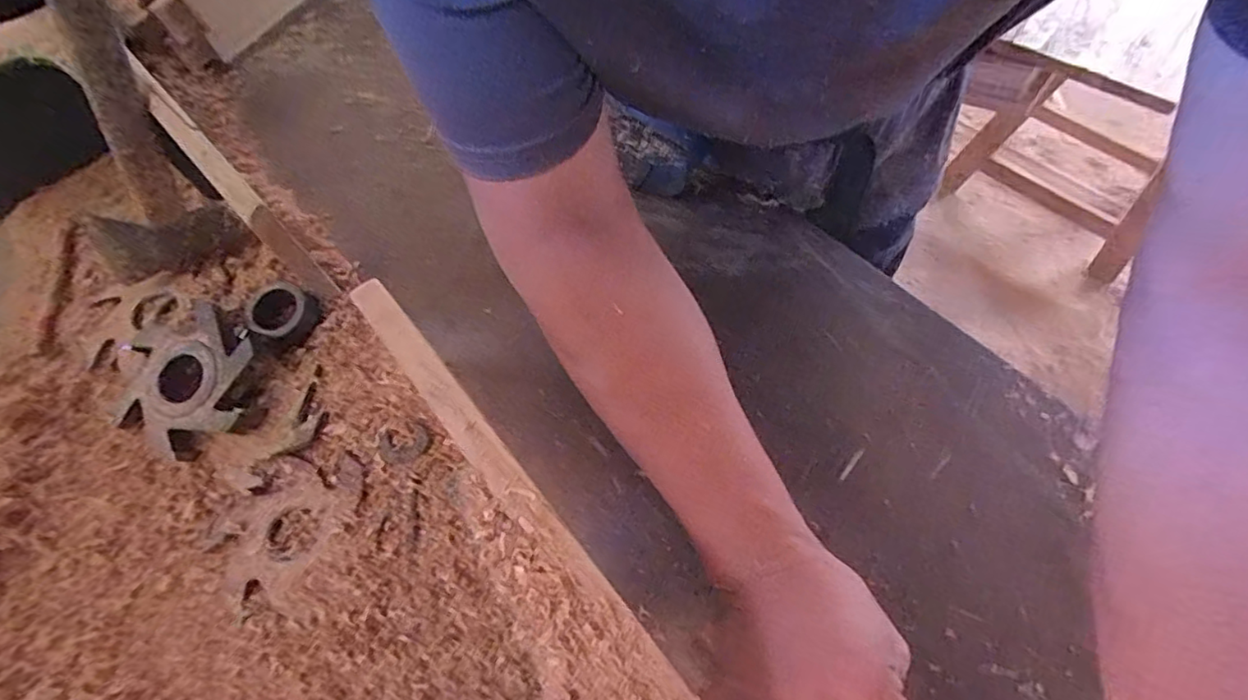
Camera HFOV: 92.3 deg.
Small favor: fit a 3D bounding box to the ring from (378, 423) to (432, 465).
[{"bbox_3d":[-0.158,0.068,0.431,0.036,0.004,0.031,-12,64,-5],"label":"ring"}]

